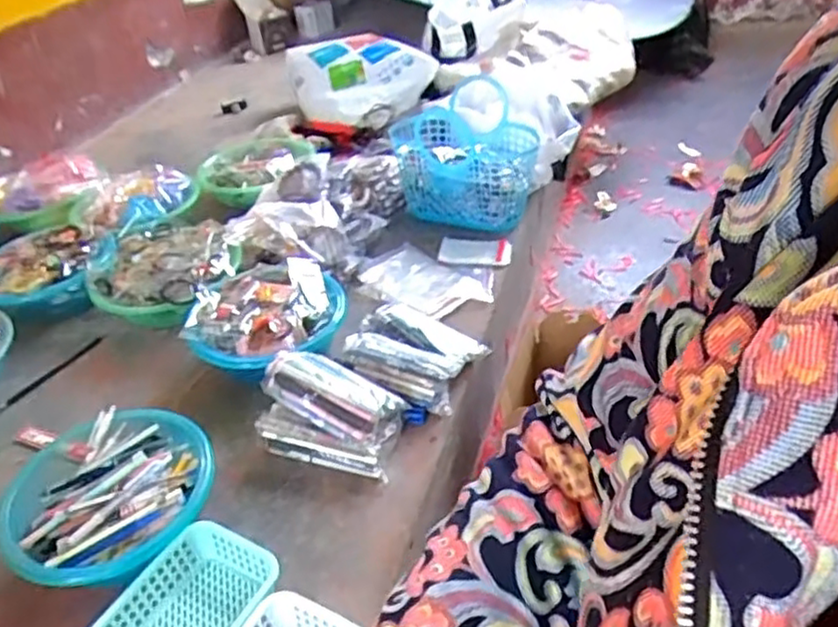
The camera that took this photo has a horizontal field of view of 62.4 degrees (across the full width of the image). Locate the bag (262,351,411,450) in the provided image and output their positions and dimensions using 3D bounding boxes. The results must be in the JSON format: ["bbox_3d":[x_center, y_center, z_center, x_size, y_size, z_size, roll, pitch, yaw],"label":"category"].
[{"bbox_3d":[-0.106,0.102,0.865,0.176,0.041,0.091,25,44,11],"label":"bag"}]

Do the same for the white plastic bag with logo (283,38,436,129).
[{"bbox_3d":[-0.163,-0.585,1.703,0.323,0.094,0.302,29,50,37],"label":"white plastic bag with logo"}]

